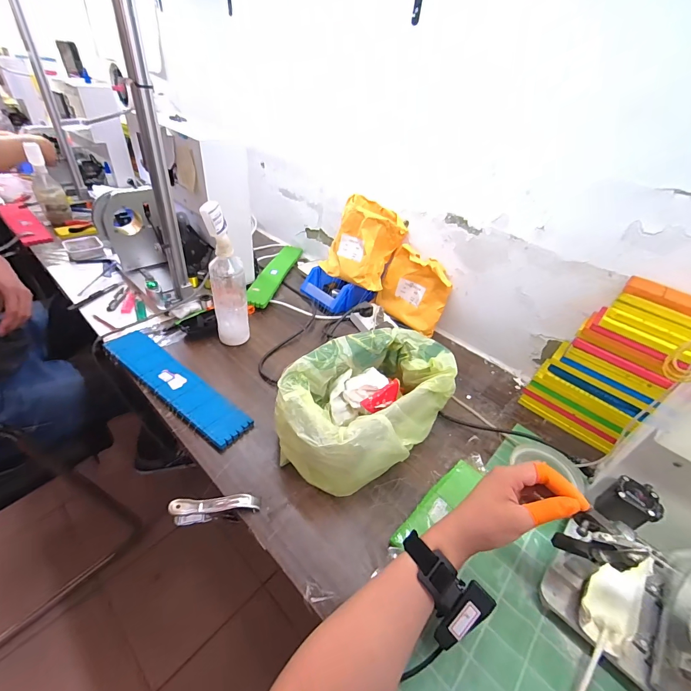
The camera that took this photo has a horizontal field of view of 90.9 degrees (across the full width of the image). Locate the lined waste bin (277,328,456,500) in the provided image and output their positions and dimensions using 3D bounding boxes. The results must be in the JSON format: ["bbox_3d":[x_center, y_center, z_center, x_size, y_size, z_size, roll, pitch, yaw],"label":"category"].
[{"bbox_3d":[0.039,0.086,0.550,0.190,0.119,0.297,35,46,29],"label":"lined waste bin"}]

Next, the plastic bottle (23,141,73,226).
[{"bbox_3d":[-0.883,-0.471,1.005,0.073,0.203,0.069,-24,49,-33],"label":"plastic bottle"}]

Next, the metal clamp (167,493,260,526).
[{"bbox_3d":[-0.176,0.225,0.467,0.115,0.043,0.021,1,40,-8],"label":"metal clamp"}]

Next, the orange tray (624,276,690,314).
[{"bbox_3d":[0.461,-0.071,0.489,0.041,0.016,0.102,-23,48,-32],"label":"orange tray"}]

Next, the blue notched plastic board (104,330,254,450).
[{"bbox_3d":[-0.306,0.064,0.602,0.337,0.016,0.069,29,44,24],"label":"blue notched plastic board"}]

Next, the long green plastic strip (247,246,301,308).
[{"bbox_3d":[-0.191,-0.198,0.930,0.063,0.023,0.345,12,39,5],"label":"long green plastic strip"}]

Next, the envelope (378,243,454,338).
[{"bbox_3d":[0.160,-0.127,0.800,0.167,0.160,0.030,37,37,27],"label":"envelope"}]

